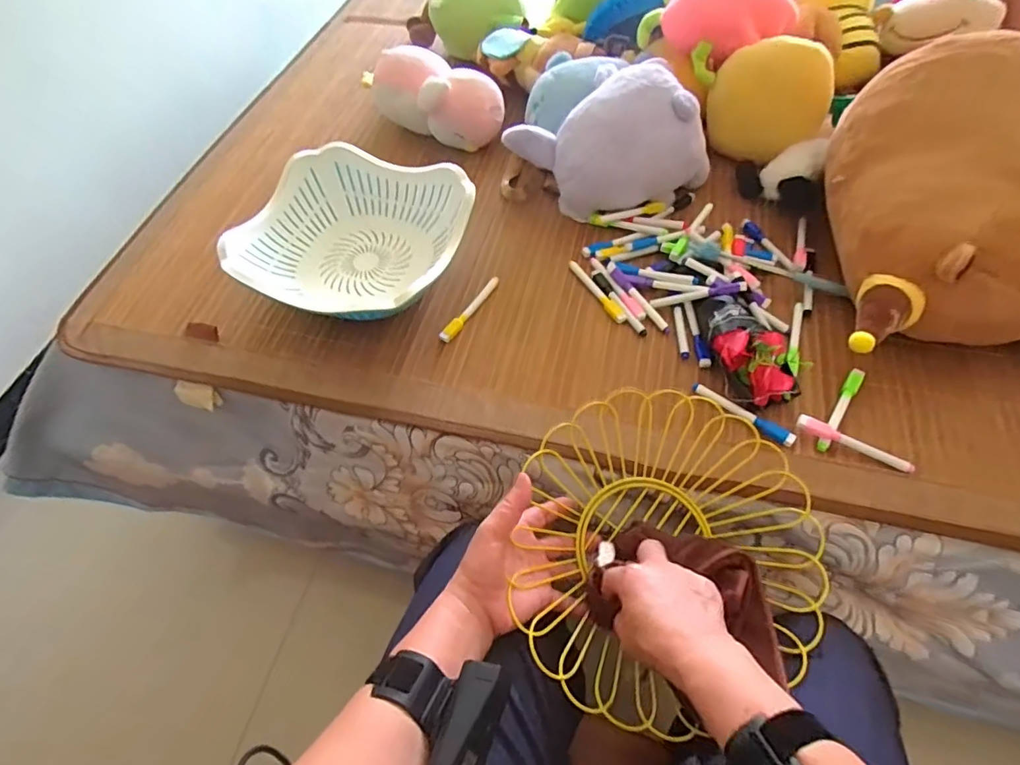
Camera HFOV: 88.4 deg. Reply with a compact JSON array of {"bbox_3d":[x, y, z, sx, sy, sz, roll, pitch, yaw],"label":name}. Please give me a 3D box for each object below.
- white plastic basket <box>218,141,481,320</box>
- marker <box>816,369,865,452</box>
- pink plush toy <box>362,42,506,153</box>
[{"bbox_3d":[-0.188,-0.177,0.666,0.258,0.093,0.244,15,61,12],"label":"white plastic basket"},{"bbox_3d":[0.352,0.027,0.556,0.014,0.013,0.109,32,65,21],"label":"marker"},{"bbox_3d":[-0.120,-0.440,0.821,0.228,0.110,0.102,31,65,20],"label":"pink plush toy"}]

